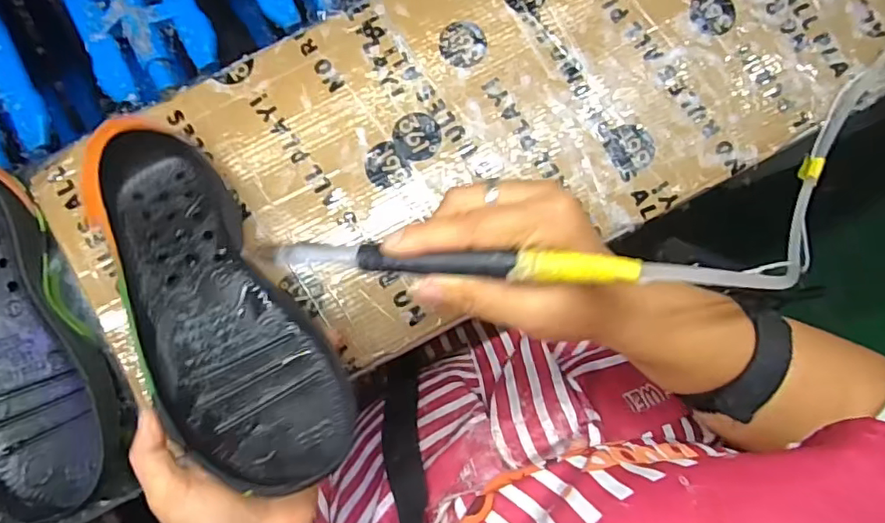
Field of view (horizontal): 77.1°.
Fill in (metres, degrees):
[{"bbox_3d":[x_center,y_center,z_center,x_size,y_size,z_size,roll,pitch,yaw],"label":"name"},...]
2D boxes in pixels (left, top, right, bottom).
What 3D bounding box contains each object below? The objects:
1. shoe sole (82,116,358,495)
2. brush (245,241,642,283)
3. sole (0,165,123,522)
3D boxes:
[{"bbox_3d":[-0.142,0.021,0.327,0.084,0.037,0.249,-34,73,-3],"label":"shoe sole"},{"bbox_3d":[-0.006,0.000,0.248,0.172,0.012,0.011,3,86,15],"label":"brush"},{"bbox_3d":[-0.288,0.046,0.355,0.091,0.042,0.239,-26,87,-2],"label":"sole"}]

